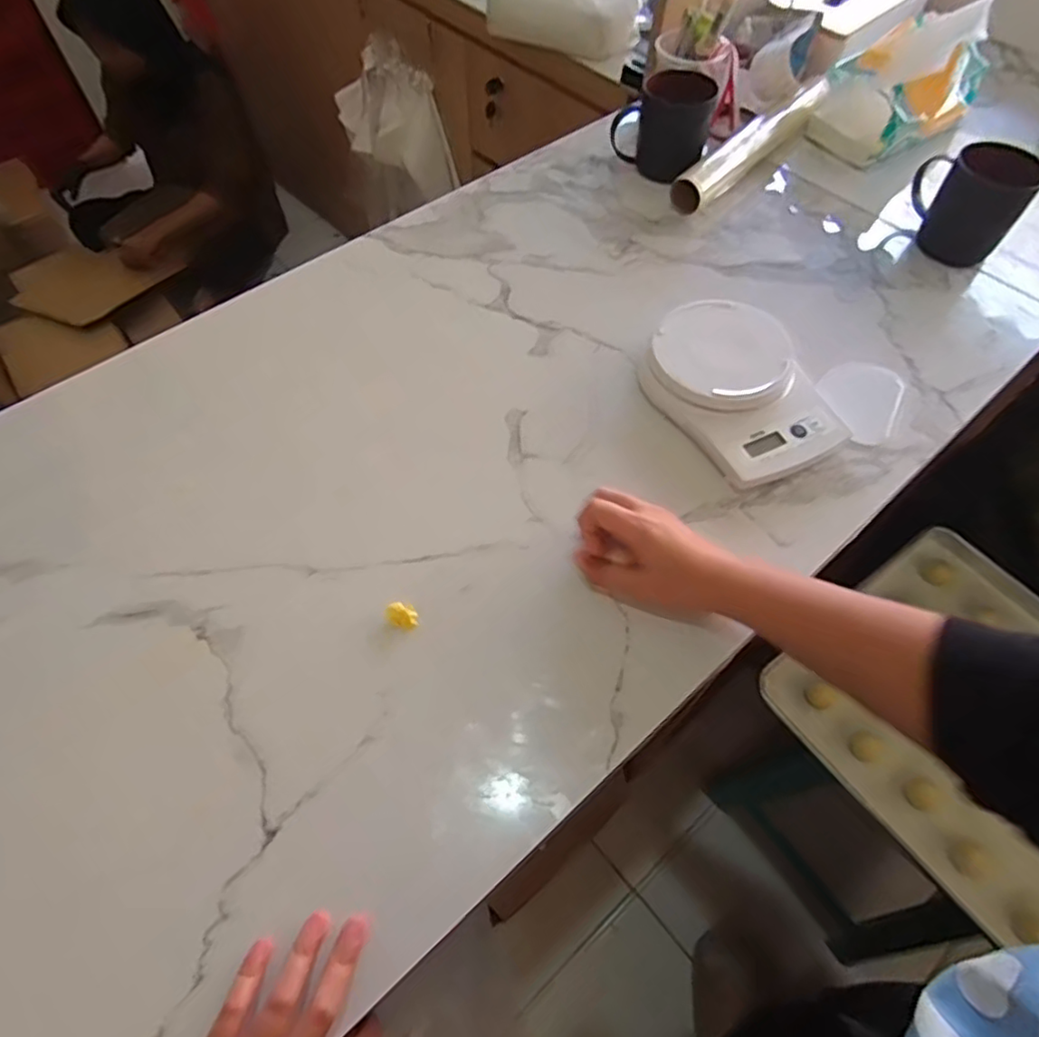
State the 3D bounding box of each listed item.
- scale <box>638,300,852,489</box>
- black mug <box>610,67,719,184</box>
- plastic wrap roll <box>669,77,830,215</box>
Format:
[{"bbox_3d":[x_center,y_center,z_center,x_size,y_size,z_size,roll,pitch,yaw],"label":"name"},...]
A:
[{"bbox_3d":[0.203,-0.123,0.585,0.136,0.048,0.185,-27,63,-16],"label":"scale"},{"bbox_3d":[0.186,-0.490,0.785,0.104,0.097,0.097,0,59,0],"label":"black mug"},{"bbox_3d":[0.295,-0.478,0.810,0.055,0.047,0.302,40,66,21],"label":"plastic wrap roll"}]

